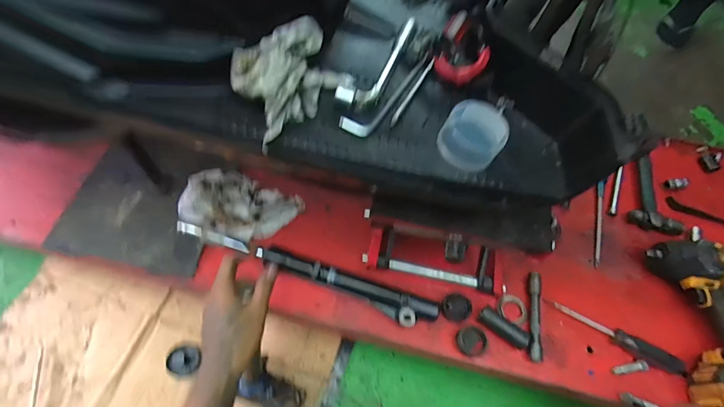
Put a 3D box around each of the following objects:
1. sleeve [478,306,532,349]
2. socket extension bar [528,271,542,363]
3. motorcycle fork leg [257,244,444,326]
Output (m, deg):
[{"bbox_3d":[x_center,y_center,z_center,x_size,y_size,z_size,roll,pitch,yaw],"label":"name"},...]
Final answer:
[{"bbox_3d":[0.226,0.197,0.576,0.081,0.023,0.027,36,63,16],"label":"sleeve"},{"bbox_3d":[0.285,0.184,0.598,0.020,0.020,0.144,13,59,3],"label":"socket extension bar"},{"bbox_3d":[-0.028,0.138,0.590,0.304,0.034,0.042,18,59,6],"label":"motorcycle fork leg"}]

